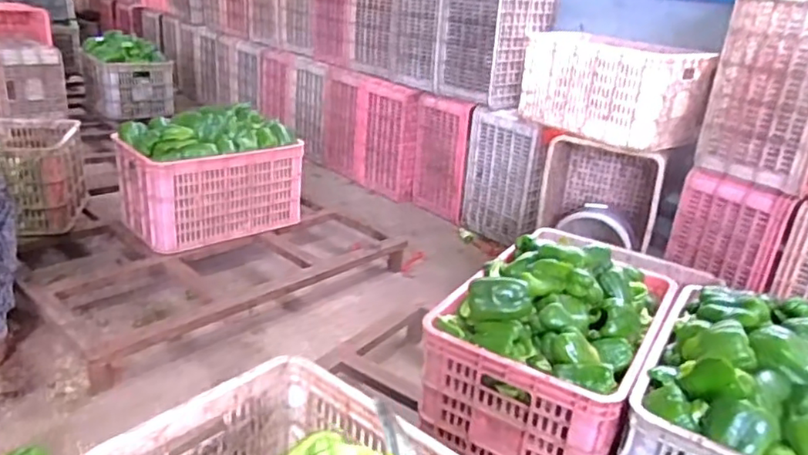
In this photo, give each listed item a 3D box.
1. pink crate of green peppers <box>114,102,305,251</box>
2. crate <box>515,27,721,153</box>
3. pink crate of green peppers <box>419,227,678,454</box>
[{"bbox_3d":[-0.565,-0.157,1.763,0.429,0.337,0.325,-14,30,-34],"label":"pink crate of green peppers"},{"bbox_3d":[0.548,-0.362,1.572,0.213,0.232,0.507,-13,29,-33],"label":"crate"},{"bbox_3d":[0.254,0.207,1.079,0.326,0.309,0.373,17,27,27],"label":"pink crate of green peppers"}]

